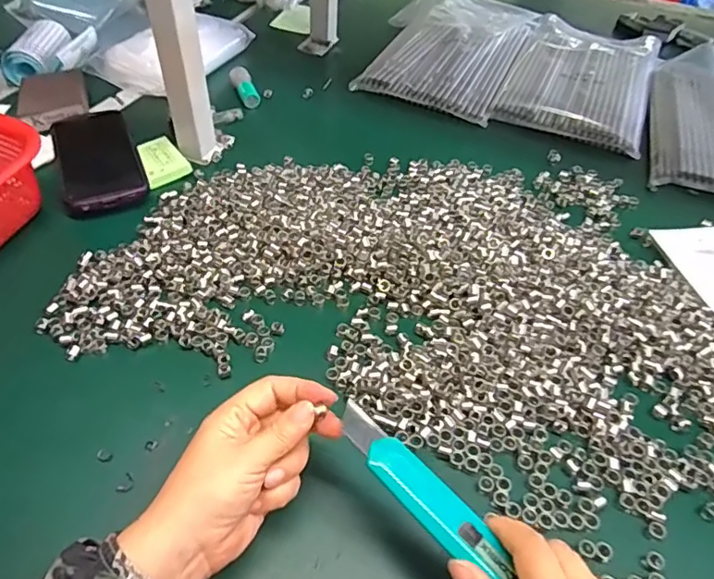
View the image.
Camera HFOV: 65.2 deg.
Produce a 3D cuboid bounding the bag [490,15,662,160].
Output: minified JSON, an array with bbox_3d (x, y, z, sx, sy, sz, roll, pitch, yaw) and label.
[{"bbox_3d":[0.312,-0.295,0.771,0.180,0.018,0.309,20,49,14],"label":"bag"}]

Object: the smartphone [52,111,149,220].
[{"bbox_3d":[-0.272,-0.141,0.583,0.079,0.011,0.169,-17,51,-18],"label":"smartphone"}]

